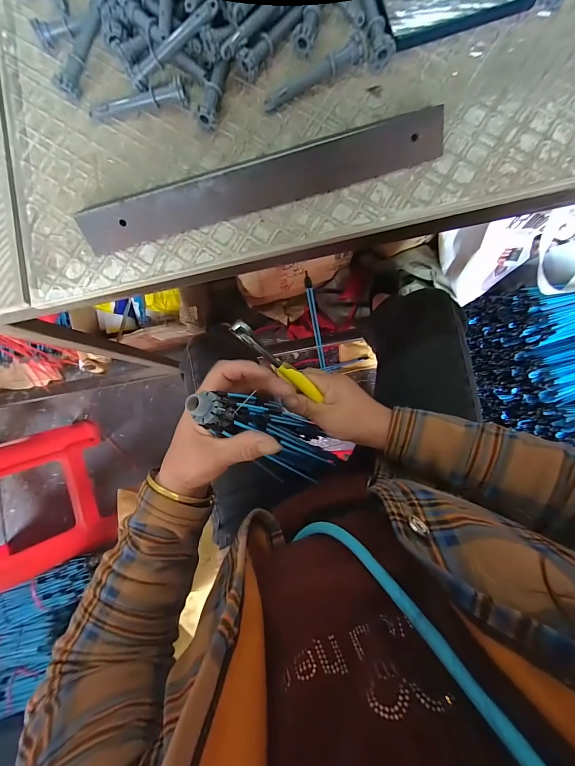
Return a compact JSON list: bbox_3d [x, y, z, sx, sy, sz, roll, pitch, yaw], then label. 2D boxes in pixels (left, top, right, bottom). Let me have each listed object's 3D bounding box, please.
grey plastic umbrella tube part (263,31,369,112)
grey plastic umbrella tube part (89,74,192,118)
[{"bbox_3d":[0.023,-0.269,0.281,0.093,0.017,0.014,-23,86,2],"label":"grey plastic umbrella tube part"},{"bbox_3d":[-0.137,-0.259,0.291,0.092,0.017,0.018,-3,87,3],"label":"grey plastic umbrella tube part"}]

